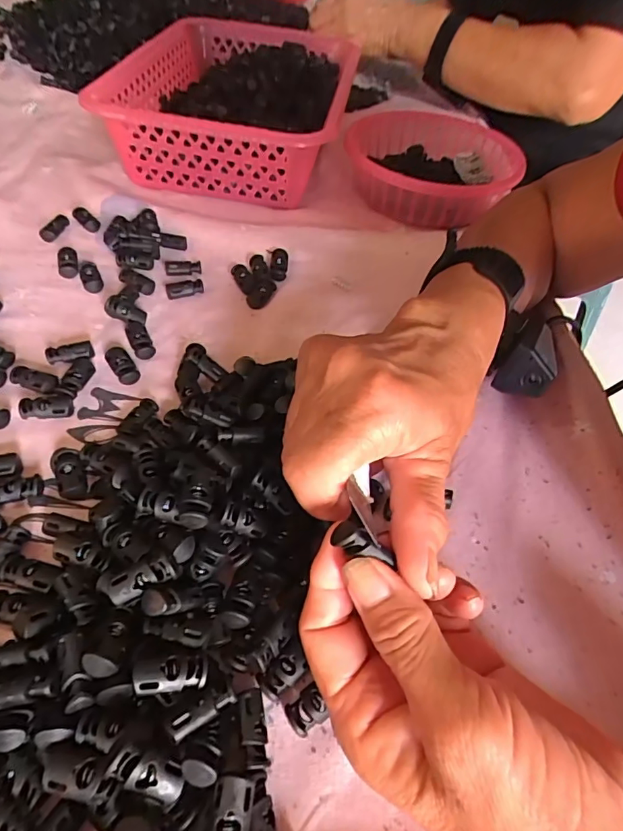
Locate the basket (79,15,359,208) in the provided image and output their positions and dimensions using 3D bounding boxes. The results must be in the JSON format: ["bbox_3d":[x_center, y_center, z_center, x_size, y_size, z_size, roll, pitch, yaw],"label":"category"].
[{"bbox_3d":[-0.074,-0.331,0.512,0.202,0.077,0.309,10,50,1],"label":"basket"}]

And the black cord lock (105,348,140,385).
[{"bbox_3d":[-0.122,-0.032,0.308,0.013,0.008,0.029,-30,60,-27],"label":"black cord lock"}]

